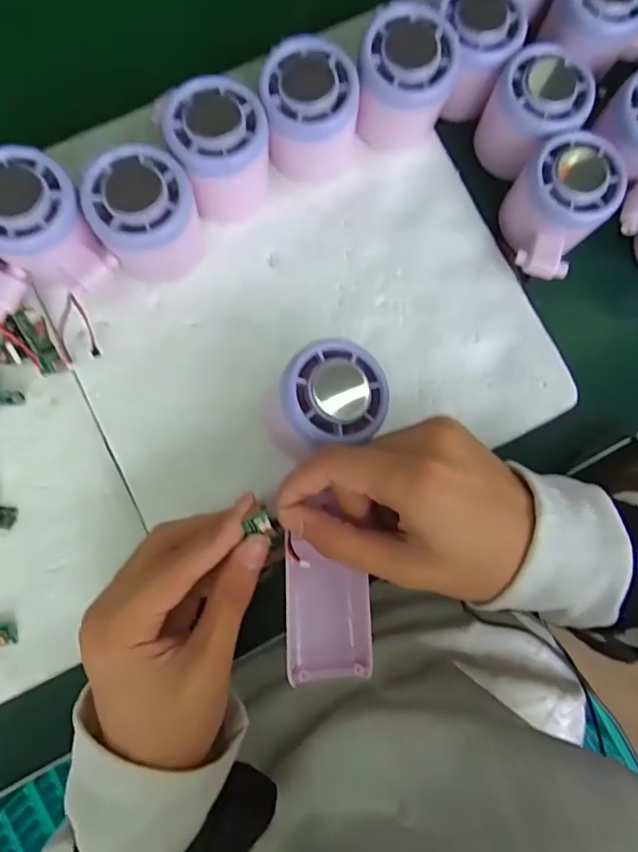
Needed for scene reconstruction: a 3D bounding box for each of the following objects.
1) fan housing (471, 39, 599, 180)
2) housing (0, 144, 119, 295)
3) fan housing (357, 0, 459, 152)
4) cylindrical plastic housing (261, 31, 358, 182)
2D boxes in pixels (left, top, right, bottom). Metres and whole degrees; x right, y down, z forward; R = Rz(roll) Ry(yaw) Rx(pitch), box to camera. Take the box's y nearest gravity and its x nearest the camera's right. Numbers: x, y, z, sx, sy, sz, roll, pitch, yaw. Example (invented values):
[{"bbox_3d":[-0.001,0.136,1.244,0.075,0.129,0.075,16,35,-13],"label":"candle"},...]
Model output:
[{"bbox_3d":[0.131,-0.192,0.328,0.054,0.045,0.059,39,83,1],"label":"fan housing"},{"bbox_3d":[-0.149,-0.105,0.291,0.056,0.052,0.074,-44,88,-7],"label":"housing"},{"bbox_3d":[0.049,-0.203,0.312,0.055,0.047,0.057,9,83,-2],"label":"fan housing"},{"bbox_3d":[-0.006,-0.184,0.311,0.054,0.046,0.055,0,83,-3],"label":"cylindrical plastic housing"}]

